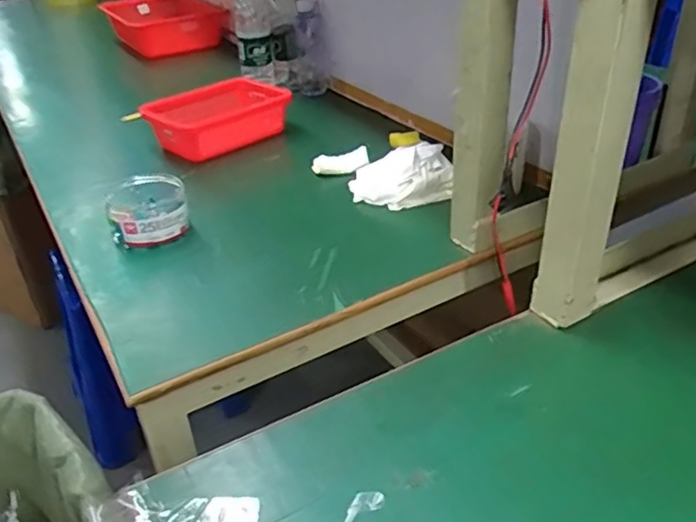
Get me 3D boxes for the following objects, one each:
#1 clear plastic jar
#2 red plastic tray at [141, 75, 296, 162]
[{"bbox_3d":[-0.254,-0.061,0.783,0.097,0.064,0.112,-12,34,-13],"label":"clear plastic jar"},{"bbox_3d":[-0.219,-0.239,1.036,0.221,0.068,0.147,-25,38,-30],"label":"red plastic tray"}]

